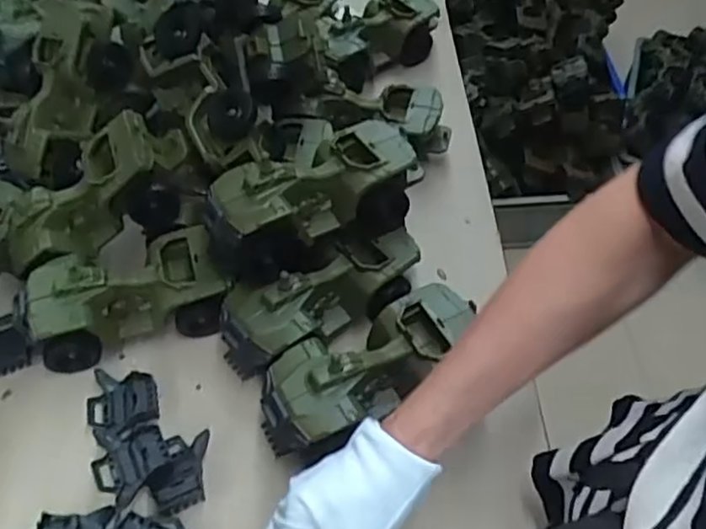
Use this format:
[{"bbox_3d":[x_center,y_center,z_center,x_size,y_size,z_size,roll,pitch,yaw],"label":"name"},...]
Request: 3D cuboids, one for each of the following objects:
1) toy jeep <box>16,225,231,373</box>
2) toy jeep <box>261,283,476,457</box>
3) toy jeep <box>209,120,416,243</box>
[{"bbox_3d":[-0.201,0.030,0.584,0.174,0.080,0.083,-13,54,-10],"label":"toy jeep"},{"bbox_3d":[0.015,0.089,0.543,0.188,0.077,0.085,-28,58,-20],"label":"toy jeep"},{"bbox_3d":[-0.035,-0.060,0.577,0.176,0.076,0.080,-21,56,-16],"label":"toy jeep"}]

